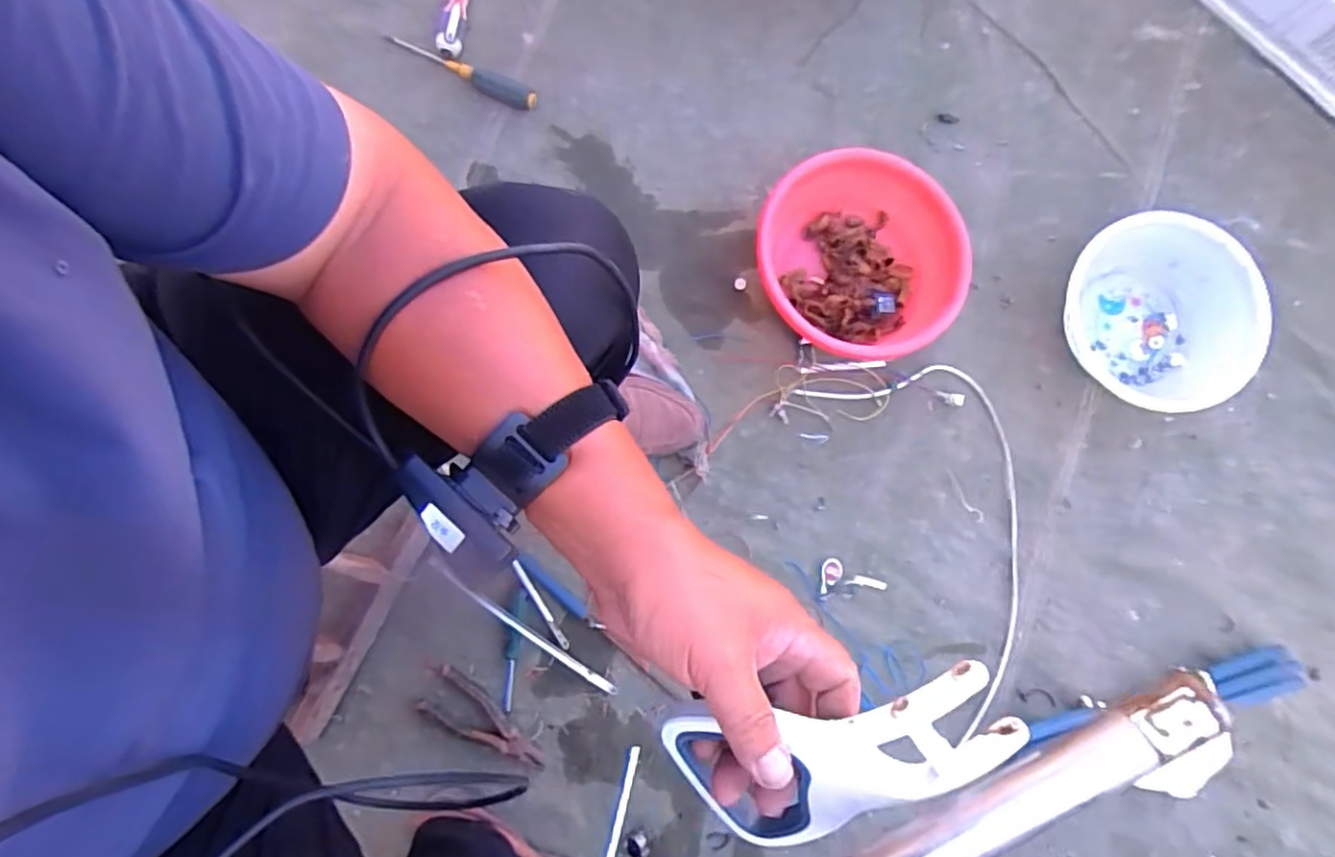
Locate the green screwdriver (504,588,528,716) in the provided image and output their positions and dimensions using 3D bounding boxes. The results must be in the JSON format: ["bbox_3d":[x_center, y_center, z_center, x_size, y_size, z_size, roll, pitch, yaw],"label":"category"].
[{"bbox_3d":[-0.191,0.271,0.793,0.022,0.016,0.146,6,80,2],"label":"green screwdriver"}]

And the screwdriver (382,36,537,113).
[{"bbox_3d":[-0.298,-0.510,0.939,0.239,0.031,0.032,24,82,1],"label":"screwdriver"}]

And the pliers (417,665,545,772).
[{"bbox_3d":[-0.216,0.352,0.782,0.162,0.024,0.065,29,81,6],"label":"pliers"}]

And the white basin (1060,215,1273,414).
[{"bbox_3d":[0.643,-0.144,0.851,0.226,0.112,0.243,0,82,-2],"label":"white basin"}]

